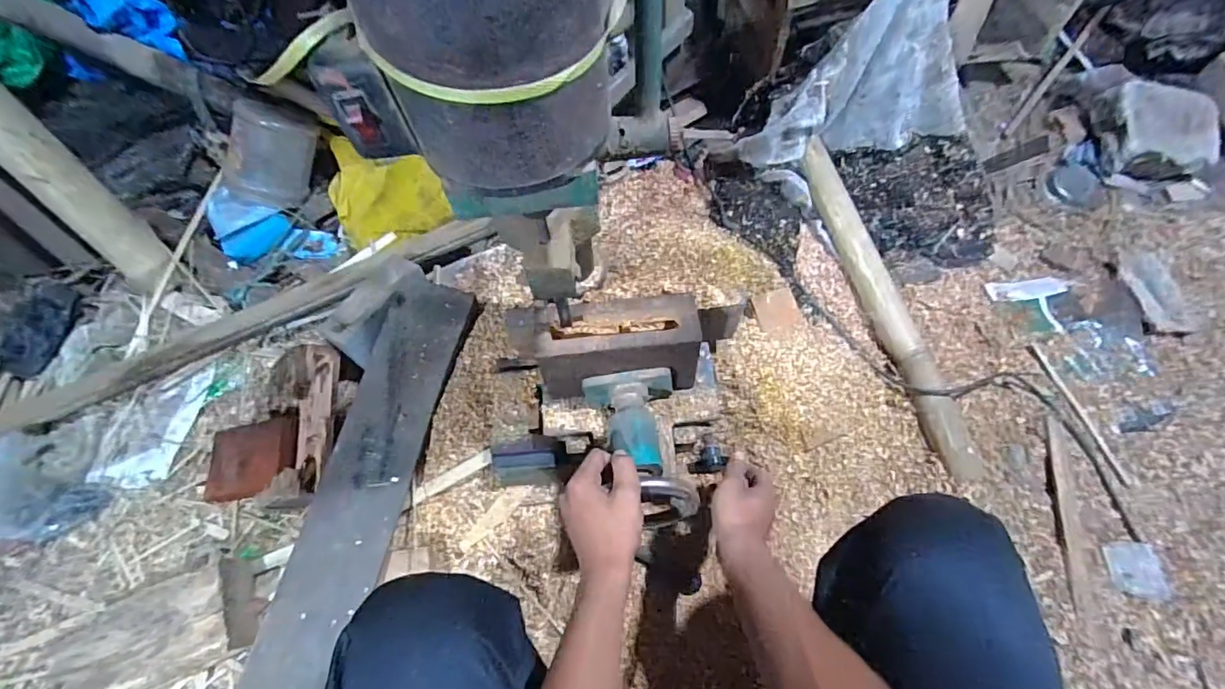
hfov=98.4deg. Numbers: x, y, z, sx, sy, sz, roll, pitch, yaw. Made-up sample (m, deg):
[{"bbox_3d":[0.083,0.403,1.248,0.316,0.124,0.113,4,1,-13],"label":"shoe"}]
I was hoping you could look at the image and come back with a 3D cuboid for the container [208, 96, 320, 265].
[{"bbox_3d":[-0.687,-0.314,1.019,0.127,0.127,0.291,20,93,14],"label":"container"}]

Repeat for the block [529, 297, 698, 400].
[{"bbox_3d":[0.007,0.002,0.606,0.178,0.093,0.078,-6,61,2],"label":"block"}]

